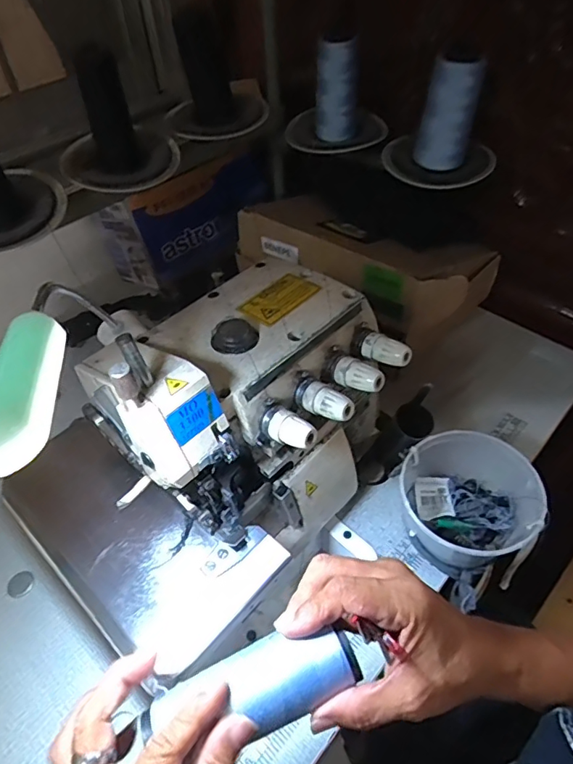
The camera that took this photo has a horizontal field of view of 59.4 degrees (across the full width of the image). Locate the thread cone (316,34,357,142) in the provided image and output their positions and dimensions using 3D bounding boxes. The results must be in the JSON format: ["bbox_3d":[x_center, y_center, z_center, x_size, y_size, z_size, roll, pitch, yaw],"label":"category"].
[{"bbox_3d":[0.057,-0.328,0.561,0.044,0.098,0.038,0,47,3],"label":"thread cone"}]

